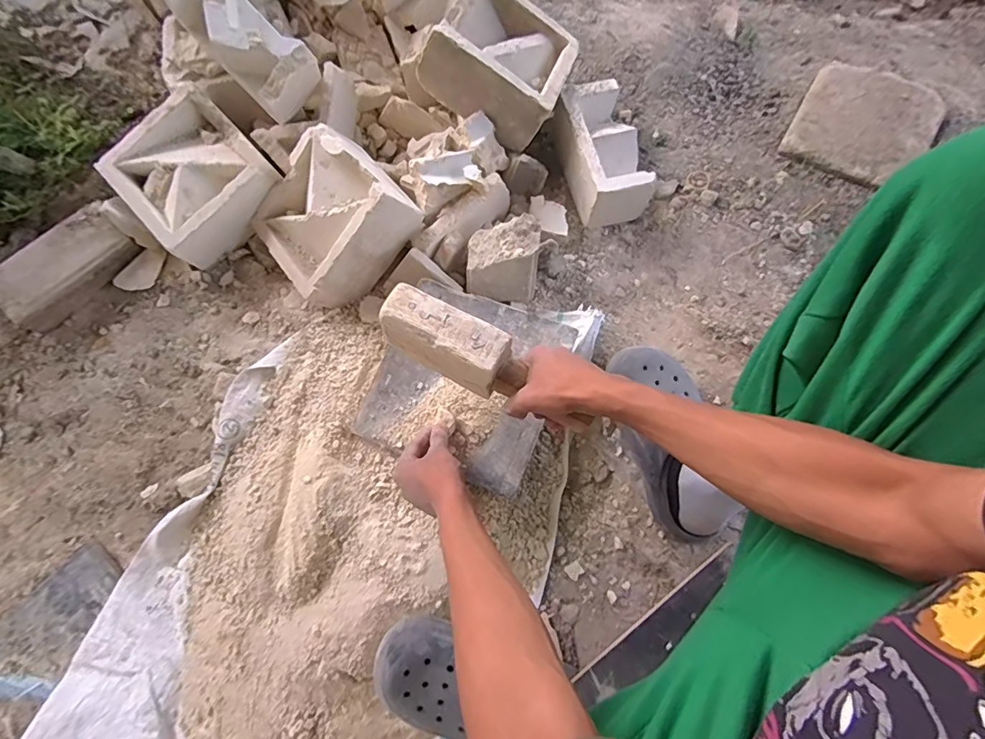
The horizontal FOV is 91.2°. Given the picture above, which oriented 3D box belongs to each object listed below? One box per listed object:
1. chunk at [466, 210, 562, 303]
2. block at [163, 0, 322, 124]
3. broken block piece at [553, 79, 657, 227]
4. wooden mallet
[{"bbox_3d":[0.021,-0.170,0.744,0.116,0.075,0.111,6,75,3],"label":"chunk"},{"bbox_3d":[-0.373,-0.497,0.738,0.217,0.120,0.106,43,71,-16],"label":"block"},{"bbox_3d":[0.178,-0.354,0.807,0.110,0.115,0.202,-13,75,-2],"label":"broken block piece"},{"bbox_3d":[-0.010,-0.004,0.523,0.243,0.076,0.062,31,70,-2],"label":"wooden mallet"}]

